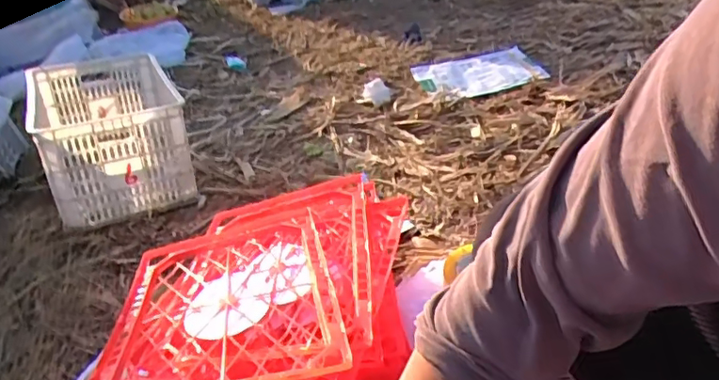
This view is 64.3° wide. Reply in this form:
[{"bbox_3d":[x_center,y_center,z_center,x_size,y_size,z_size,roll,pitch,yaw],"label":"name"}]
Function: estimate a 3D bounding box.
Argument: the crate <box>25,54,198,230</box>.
[{"bbox_3d":[-0.610,-0.137,1.445,0.329,0.280,0.401,-23,35,-13],"label":"crate"}]

